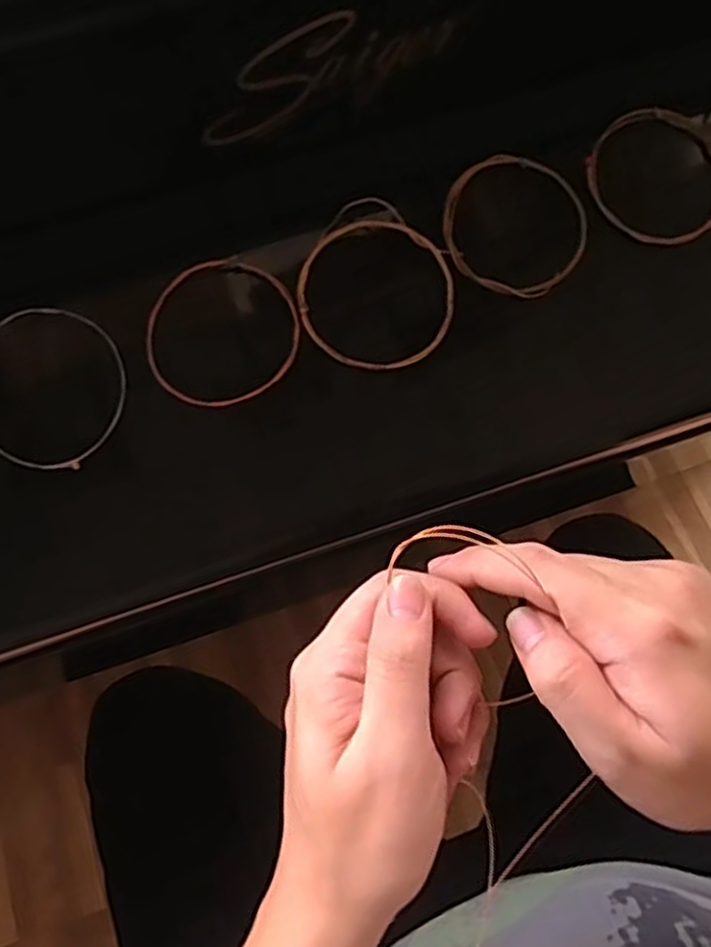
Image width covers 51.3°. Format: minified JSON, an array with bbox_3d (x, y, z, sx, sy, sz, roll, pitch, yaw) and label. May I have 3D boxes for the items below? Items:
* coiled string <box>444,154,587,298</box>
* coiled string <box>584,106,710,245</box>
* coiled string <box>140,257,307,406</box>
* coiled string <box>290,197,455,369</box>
[{"bbox_3d":[0.080,-0.124,0.371,0.070,0.012,0.074,0,71,1],"label":"coiled string"},{"bbox_3d":[0.156,-0.152,0.376,0.074,0.010,0.072,-36,90,-9],"label":"coiled string"},{"bbox_3d":[-0.064,-0.068,0.354,0.074,0.005,0.069,-21,87,-2],"label":"coiled string"},{"bbox_3d":[0.009,-0.087,0.356,0.078,0.008,0.073,38,92,5],"label":"coiled string"}]

